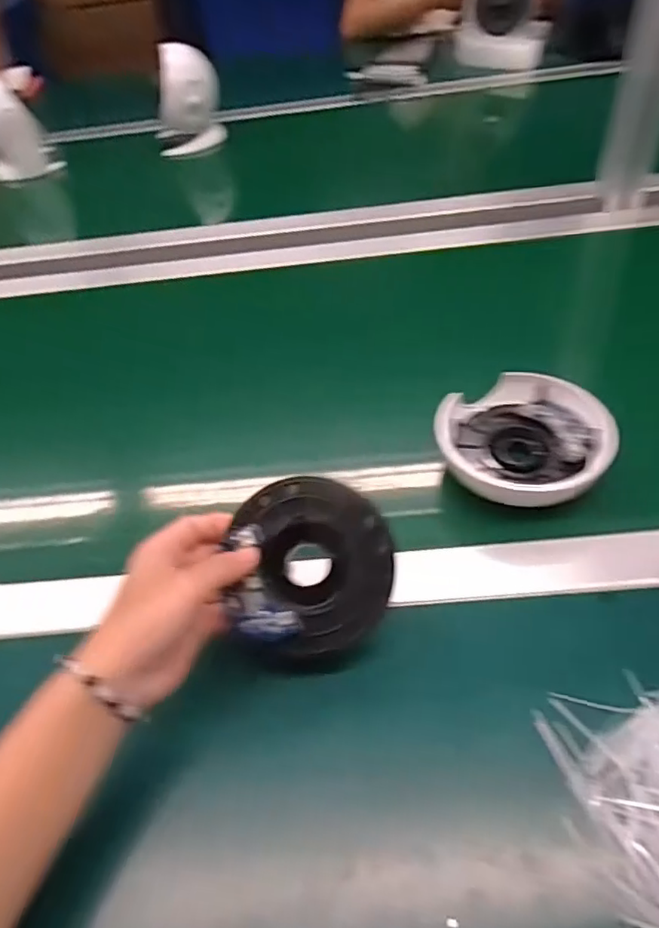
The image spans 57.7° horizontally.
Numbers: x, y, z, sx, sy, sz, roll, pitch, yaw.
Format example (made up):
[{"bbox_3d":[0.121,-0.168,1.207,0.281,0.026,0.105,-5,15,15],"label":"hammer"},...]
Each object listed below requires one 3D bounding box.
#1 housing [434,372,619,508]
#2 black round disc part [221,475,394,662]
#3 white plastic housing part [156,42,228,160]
[{"bbox_3d":[0.142,-0.021,0.447,0.118,0.035,0.101,1,48,9],"label":"housing"},{"bbox_3d":[-0.010,0.062,0.356,0.090,0.030,0.102,2,73,-2],"label":"black round disc part"},{"bbox_3d":[-0.224,-0.564,0.932,0.109,0.149,0.096,-13,47,-4],"label":"white plastic housing part"}]

